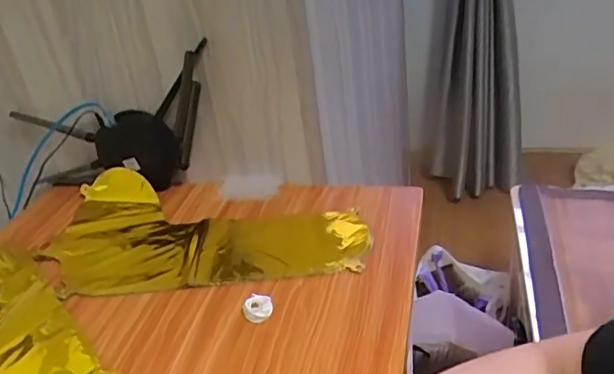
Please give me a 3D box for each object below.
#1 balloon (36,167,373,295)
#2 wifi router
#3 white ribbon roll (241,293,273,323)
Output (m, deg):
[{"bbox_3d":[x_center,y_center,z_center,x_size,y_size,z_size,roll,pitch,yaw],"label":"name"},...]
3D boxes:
[{"bbox_3d":[-0.122,0.046,0.689,0.378,0.043,0.202,-4,30,5],"label":"balloon"},{"bbox_3d":[-0.249,-0.066,0.773,0.339,0.169,0.033,-20,24,24],"label":"wifi router"},{"bbox_3d":[-0.049,0.119,0.555,0.029,0.010,0.031,-6,30,3],"label":"white ribbon roll"}]

